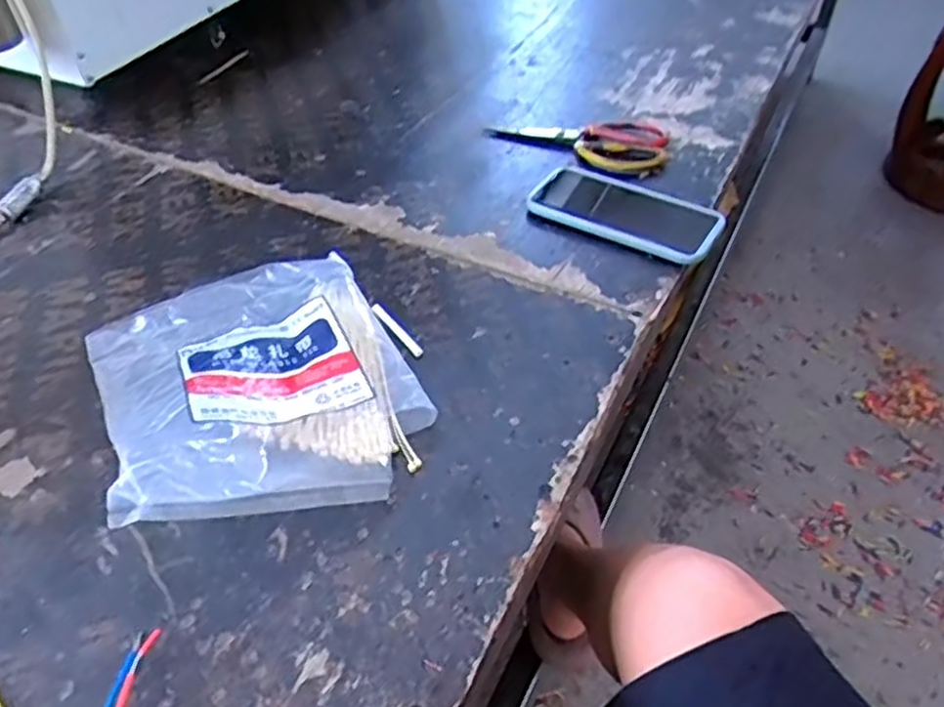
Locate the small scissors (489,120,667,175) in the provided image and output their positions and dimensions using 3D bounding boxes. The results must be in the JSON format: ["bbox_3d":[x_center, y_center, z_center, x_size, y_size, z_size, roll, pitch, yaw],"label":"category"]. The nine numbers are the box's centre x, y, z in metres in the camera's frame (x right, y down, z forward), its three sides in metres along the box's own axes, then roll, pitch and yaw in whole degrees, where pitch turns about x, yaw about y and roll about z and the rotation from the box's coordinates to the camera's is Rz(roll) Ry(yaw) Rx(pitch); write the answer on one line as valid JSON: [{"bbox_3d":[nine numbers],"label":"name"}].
[{"bbox_3d":[0.117,-0.239,0.781,0.196,0.020,0.100,16,47,15],"label":"small scissors"}]

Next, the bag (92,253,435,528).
[{"bbox_3d":[-0.148,0.006,0.494,0.198,0.066,0.245,-21,49,-19],"label":"bag"}]

